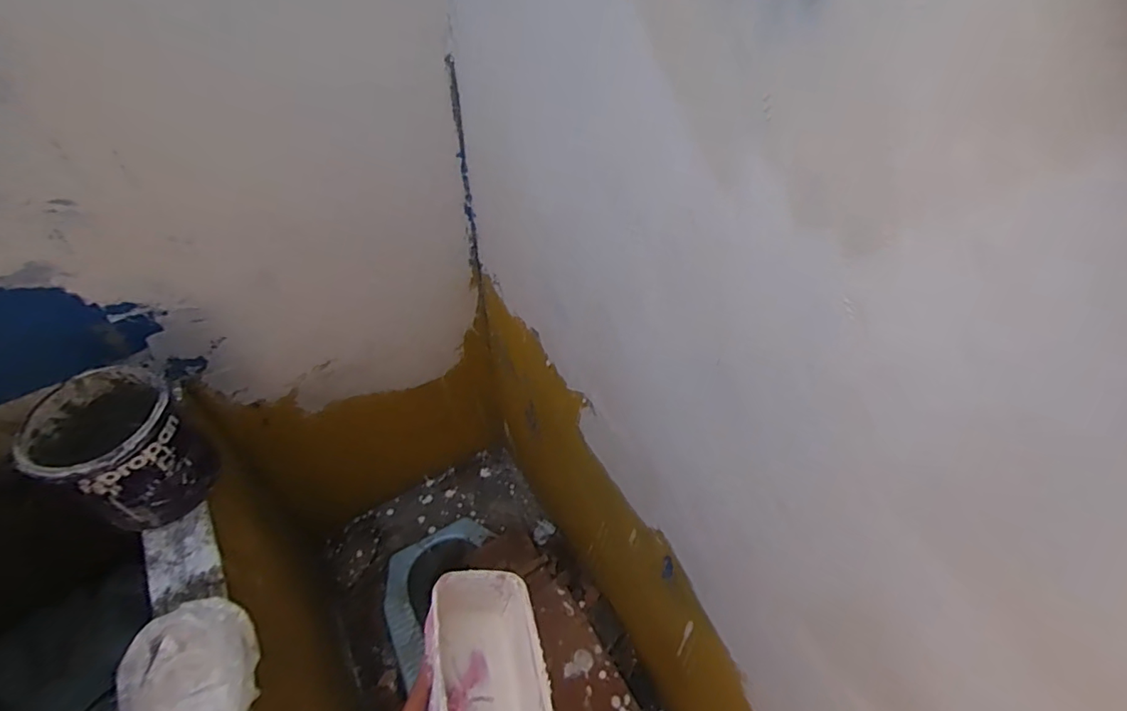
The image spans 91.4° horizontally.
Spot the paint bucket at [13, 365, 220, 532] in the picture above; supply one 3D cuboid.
[{"bbox_3d":[-0.648,0.141,0.820,0.170,0.183,0.167,1,48,-1],"label":"paint bucket"}]

